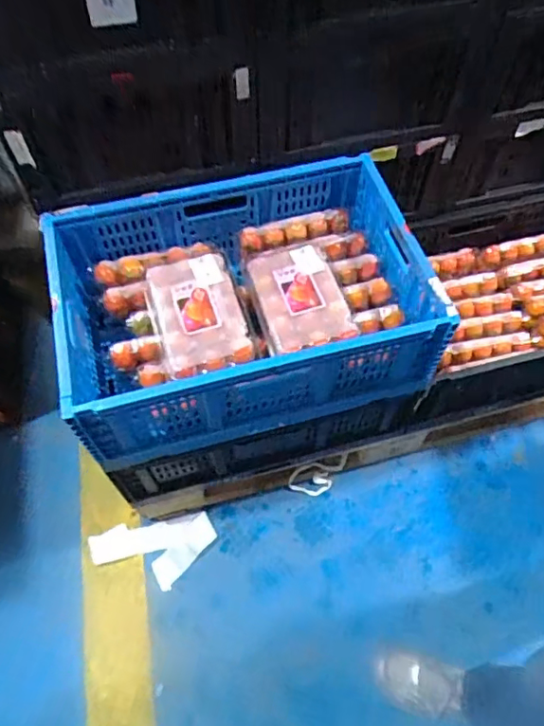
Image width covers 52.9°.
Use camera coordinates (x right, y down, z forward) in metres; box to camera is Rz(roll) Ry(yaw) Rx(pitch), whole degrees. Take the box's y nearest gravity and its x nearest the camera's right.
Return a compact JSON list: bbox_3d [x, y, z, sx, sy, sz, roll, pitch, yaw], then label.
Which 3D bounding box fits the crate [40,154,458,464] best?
[{"bbox_3d":[-0.049,-0.101,0.957,0.586,0.226,0.371,-14,61,-9],"label":"crate"}]

